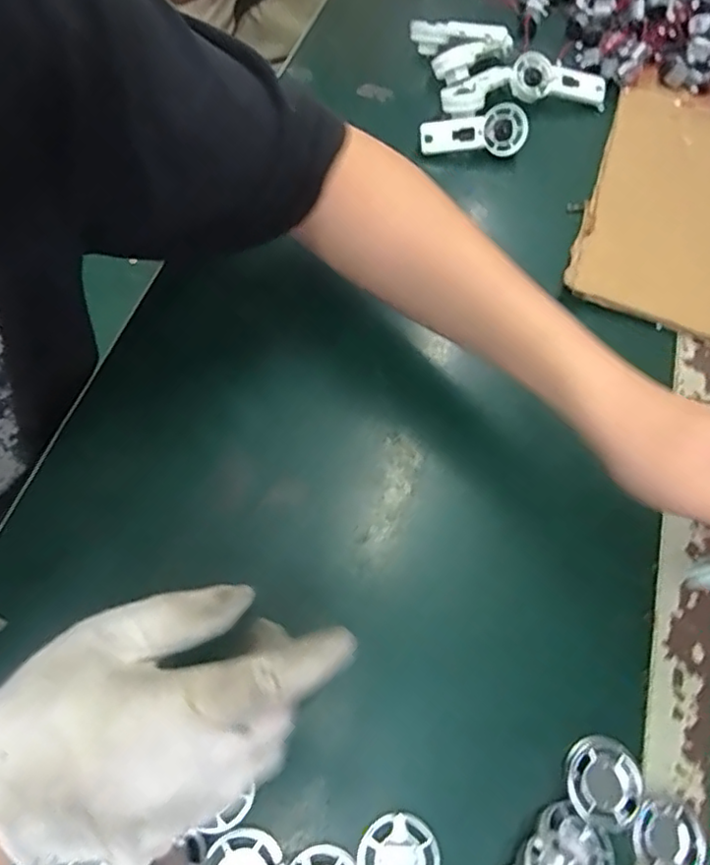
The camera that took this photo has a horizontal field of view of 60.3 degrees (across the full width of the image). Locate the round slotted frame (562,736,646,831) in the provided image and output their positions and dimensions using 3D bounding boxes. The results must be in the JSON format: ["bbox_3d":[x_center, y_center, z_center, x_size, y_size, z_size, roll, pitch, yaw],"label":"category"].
[{"bbox_3d":[0.131,0.188,0.327,0.041,0.023,0.038,1,64,-3],"label":"round slotted frame"}]

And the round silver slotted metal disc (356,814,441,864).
[{"bbox_3d":[0.022,0.213,0.303,0.038,0.004,0.040,1,64,-3],"label":"round silver slotted metal disc"}]

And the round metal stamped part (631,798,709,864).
[{"bbox_3d":[0.164,0.214,0.321,0.039,0.012,0.035,-10,65,-8],"label":"round metal stamped part"}]

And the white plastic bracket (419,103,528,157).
[{"bbox_3d":[0.106,-0.267,0.546,0.095,0.013,0.040,-11,108,-10],"label":"white plastic bracket"}]

